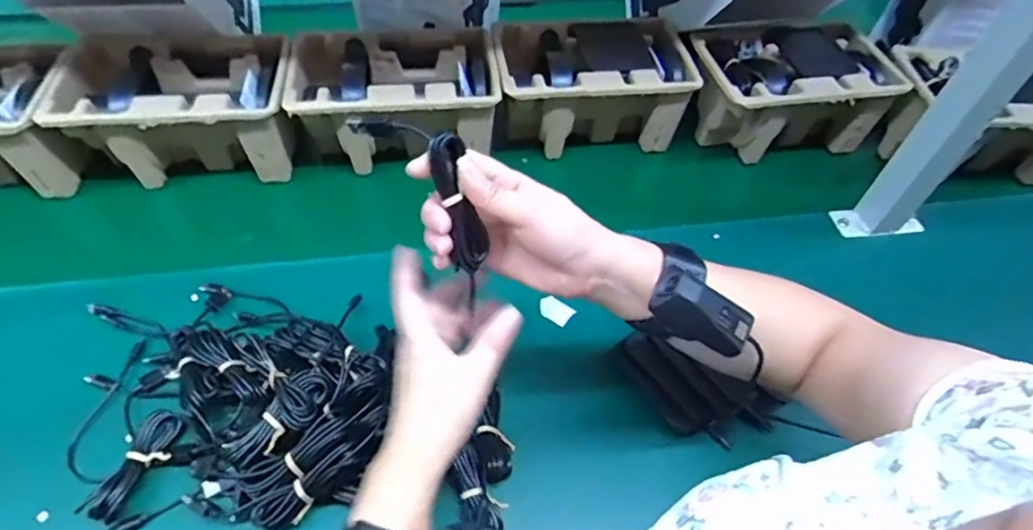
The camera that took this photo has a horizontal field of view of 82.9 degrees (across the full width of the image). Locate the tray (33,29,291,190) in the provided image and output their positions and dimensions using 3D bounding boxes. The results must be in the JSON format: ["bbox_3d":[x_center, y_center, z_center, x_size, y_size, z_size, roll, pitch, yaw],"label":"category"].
[{"bbox_3d":[-0.362,-0.171,0.654,0.224,0.102,0.151,-4,51,-8],"label":"tray"}]

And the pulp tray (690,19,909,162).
[{"bbox_3d":[0.328,-0.216,0.730,0.224,0.116,0.159,-8,52,-11],"label":"pulp tray"}]

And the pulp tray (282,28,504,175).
[{"bbox_3d":[-0.137,-0.189,0.679,0.226,0.095,0.145,-4,51,-8],"label":"pulp tray"}]

